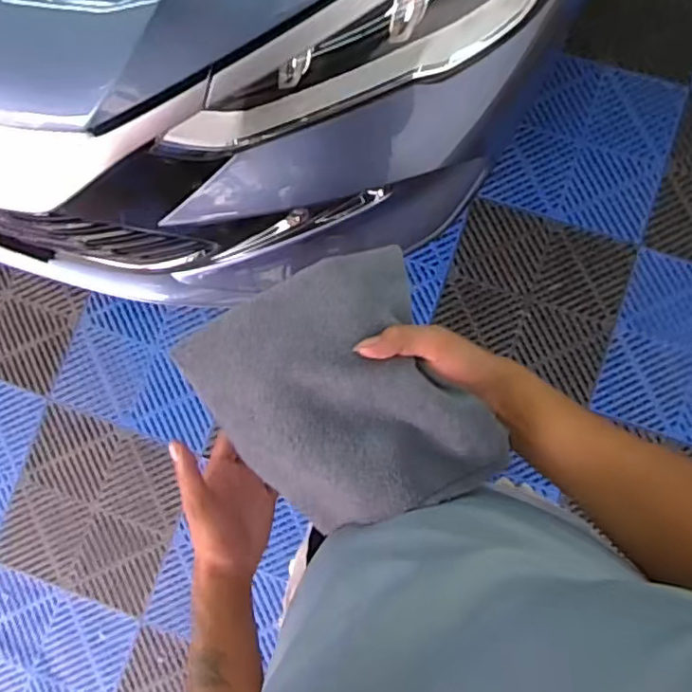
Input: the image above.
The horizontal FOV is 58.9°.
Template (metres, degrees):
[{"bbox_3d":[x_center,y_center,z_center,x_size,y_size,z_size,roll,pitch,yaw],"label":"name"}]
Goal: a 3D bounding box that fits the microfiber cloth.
[{"bbox_3d":[-0.010,0.045,0.438,0.183,0.057,0.188,-29,82,0],"label":"microfiber cloth"}]

